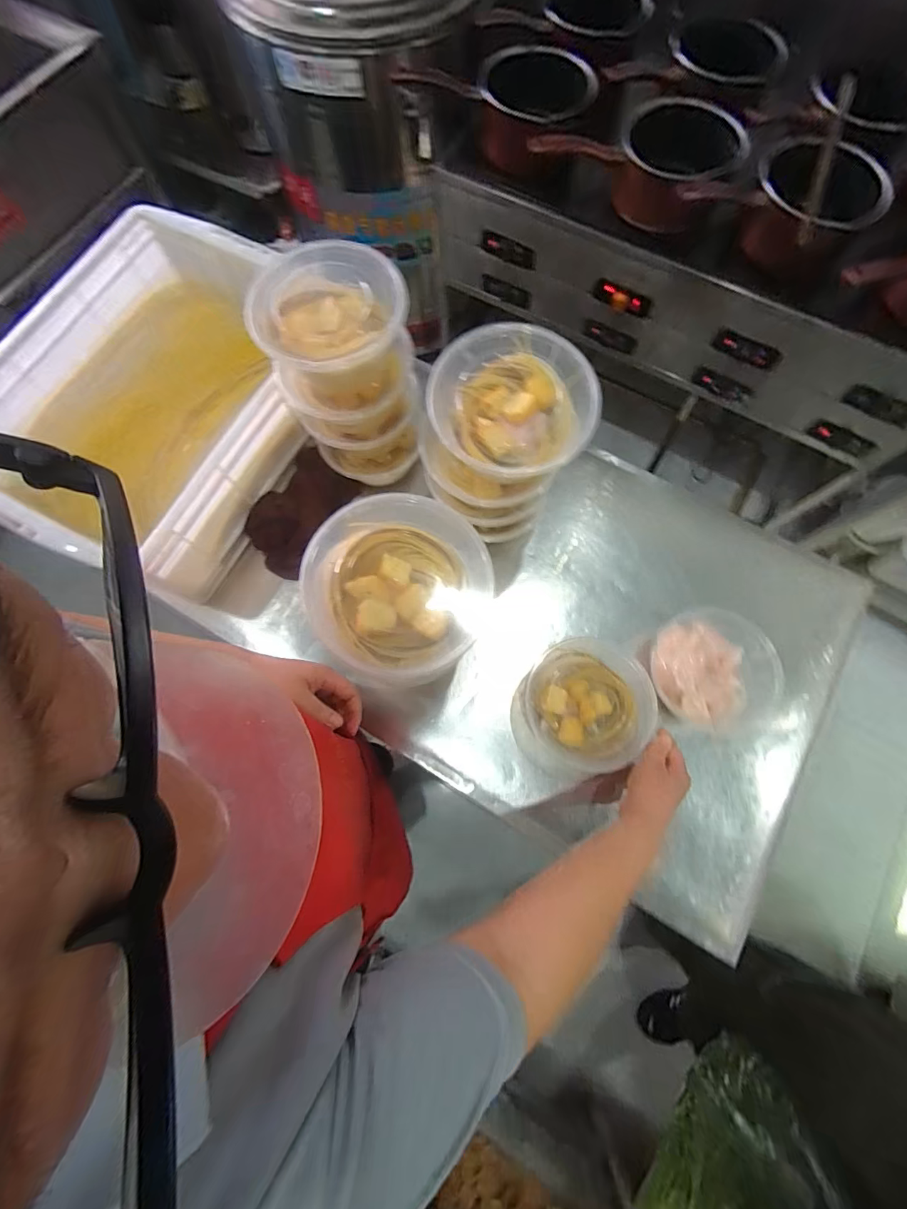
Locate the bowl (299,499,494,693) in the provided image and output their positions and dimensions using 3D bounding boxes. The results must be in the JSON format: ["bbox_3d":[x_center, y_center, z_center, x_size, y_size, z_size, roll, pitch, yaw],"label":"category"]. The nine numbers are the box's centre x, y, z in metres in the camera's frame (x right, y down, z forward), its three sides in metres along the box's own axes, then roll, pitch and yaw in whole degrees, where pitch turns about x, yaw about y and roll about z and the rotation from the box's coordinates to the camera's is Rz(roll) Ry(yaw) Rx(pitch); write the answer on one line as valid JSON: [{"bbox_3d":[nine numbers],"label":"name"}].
[{"bbox_3d":[-0.052,-0.013,0.425,0.165,0.061,0.168,0,75,1],"label":"bowl"}]

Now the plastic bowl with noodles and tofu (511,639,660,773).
[{"bbox_3d":[0.184,0.144,0.629,0.183,0.075,0.172,0,75,1],"label":"plastic bowl with noodles and tofu"}]

